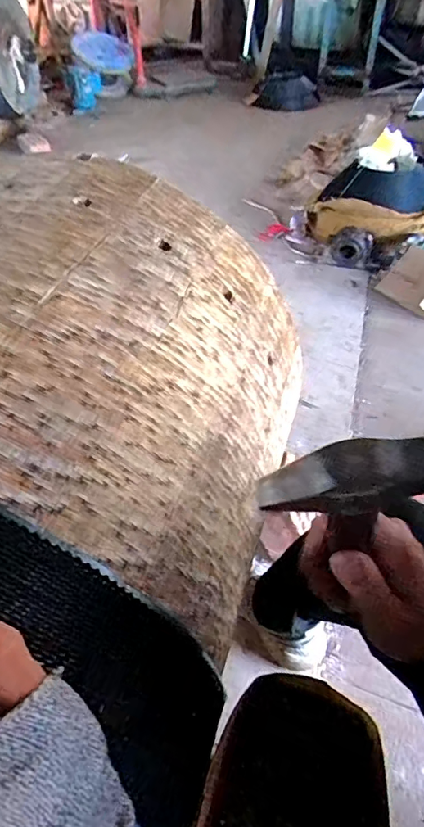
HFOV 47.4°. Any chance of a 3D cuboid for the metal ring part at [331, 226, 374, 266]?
[{"bbox_3d":[0.507,-0.608,1.753,0.137,0.137,0.036,27,13,17],"label":"metal ring part"}]

